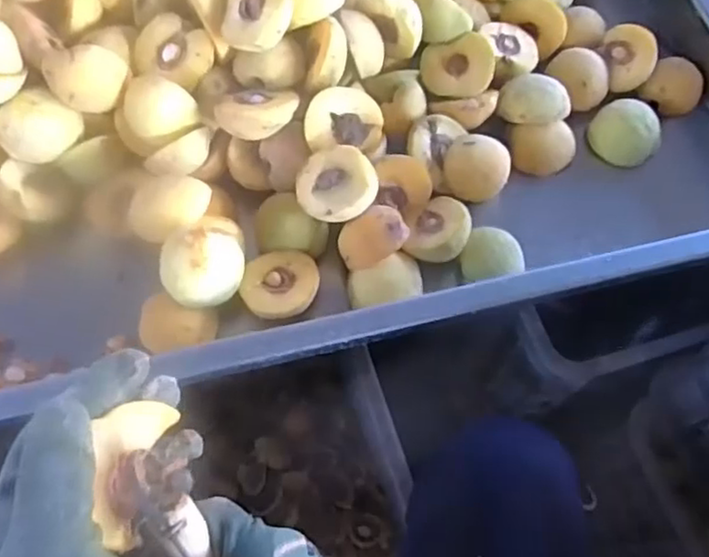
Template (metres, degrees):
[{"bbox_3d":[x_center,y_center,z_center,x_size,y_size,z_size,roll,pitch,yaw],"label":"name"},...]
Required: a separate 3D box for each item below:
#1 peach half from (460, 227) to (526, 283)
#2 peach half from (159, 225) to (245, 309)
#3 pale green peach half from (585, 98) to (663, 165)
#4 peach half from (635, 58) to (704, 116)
[{"bbox_3d":[0.113,-0.016,0.544,0.052,0.032,0.046,-4,65,-4],"label":"peach half"},{"bbox_3d":[-0.111,-0.009,0.477,0.058,0.037,0.050,-23,68,-12],"label":"peach half"},{"bbox_3d":[0.243,-0.132,0.586,0.059,0.034,0.050,37,69,14],"label":"pale green peach half"},{"bbox_3d":[0.299,-0.179,0.611,0.048,0.029,0.042,42,71,16],"label":"peach half"}]

